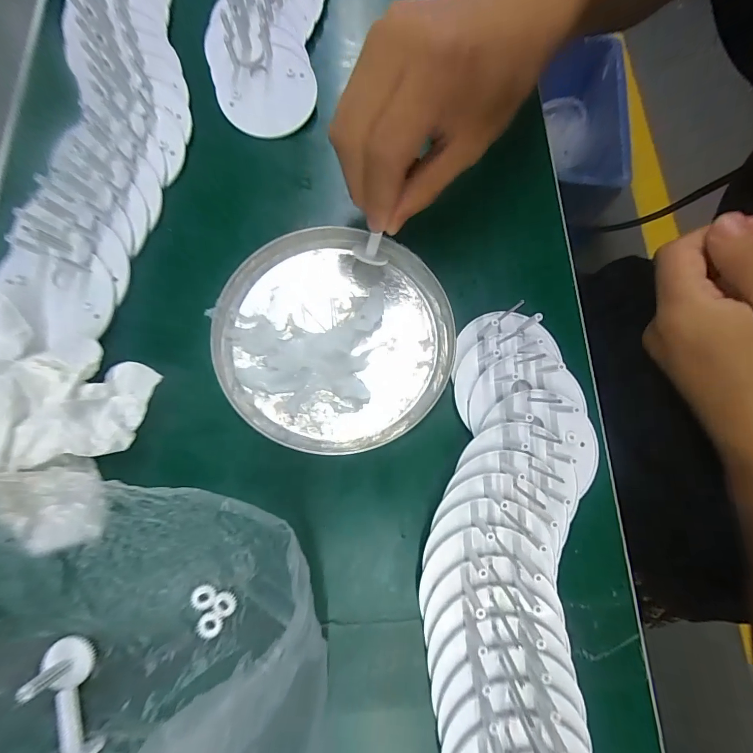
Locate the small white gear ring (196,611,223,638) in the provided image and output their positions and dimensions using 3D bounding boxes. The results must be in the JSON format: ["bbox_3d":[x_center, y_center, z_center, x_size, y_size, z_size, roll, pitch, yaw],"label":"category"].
[{"bbox_3d":[-0.075,0.112,0.178,0.010,0.004,0.010,0,76,-2],"label":"small white gear ring"}]

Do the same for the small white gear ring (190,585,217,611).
[{"bbox_3d":[-0.079,0.100,0.180,0.010,0.004,0.010,0,76,-2],"label":"small white gear ring"}]

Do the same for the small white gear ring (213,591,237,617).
[{"bbox_3d":[-0.069,0.104,0.181,0.010,0.004,0.010,0,76,-2],"label":"small white gear ring"}]

